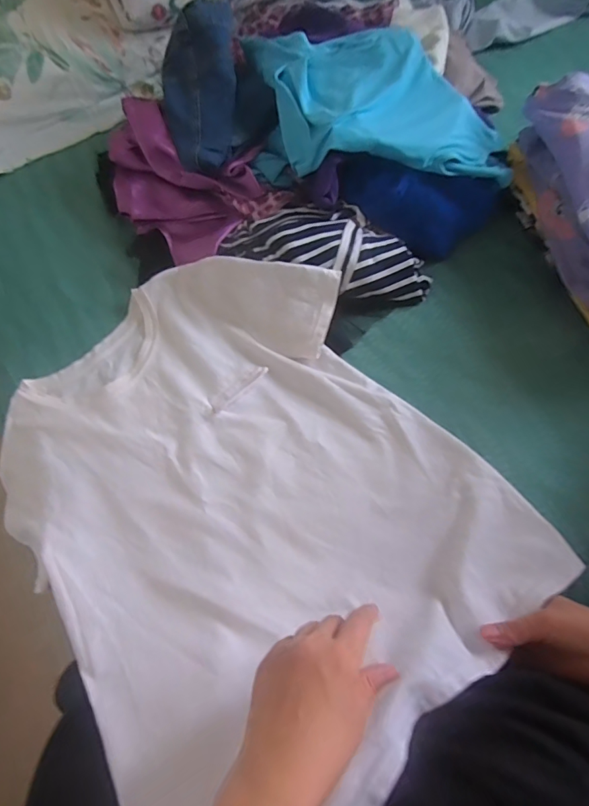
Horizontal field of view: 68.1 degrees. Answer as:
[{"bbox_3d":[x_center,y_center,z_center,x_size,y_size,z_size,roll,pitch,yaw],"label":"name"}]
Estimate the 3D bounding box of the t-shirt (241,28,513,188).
[{"bbox_3d":[0.105,-0.399,0.585,0.359,0.088,0.230,4,66,5],"label":"t-shirt"}]

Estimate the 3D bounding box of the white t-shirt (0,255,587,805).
[{"bbox_3d":[-0.070,0.078,0.462,0.446,0.138,0.544,-36,73,-12],"label":"white t-shirt"}]

